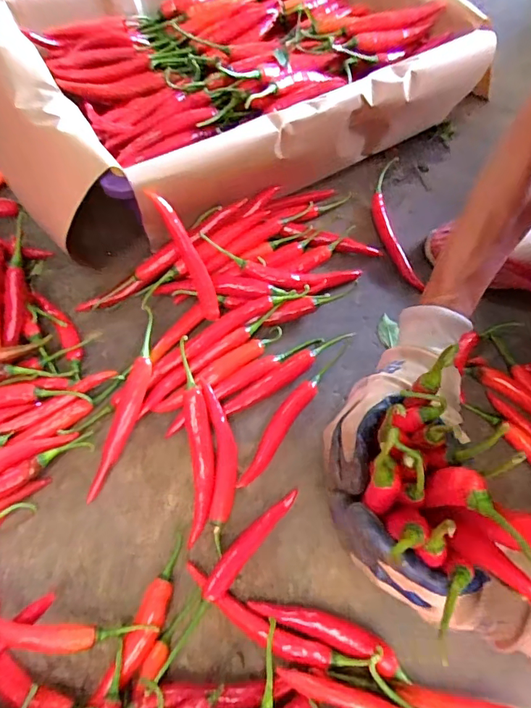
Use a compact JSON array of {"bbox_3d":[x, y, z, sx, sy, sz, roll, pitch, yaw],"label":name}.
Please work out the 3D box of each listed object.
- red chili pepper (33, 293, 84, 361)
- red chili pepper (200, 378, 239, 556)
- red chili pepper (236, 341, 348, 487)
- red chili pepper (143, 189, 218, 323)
[{"bbox_3d":[-0.203,-0.029,0.436,0.019,0.012,0.088,-31,70,-15],"label":"red chili pepper"},{"bbox_3d":[-0.038,0.093,0.385,0.026,0.018,0.142,-5,65,-5],"label":"red chili pepper"},{"bbox_3d":[0.024,0.051,0.403,0.021,0.014,0.160,33,68,12],"label":"red chili pepper"},{"bbox_3d":[-0.072,-0.091,0.403,0.023,0.126,0.027,-35,34,-17],"label":"red chili pepper"}]

